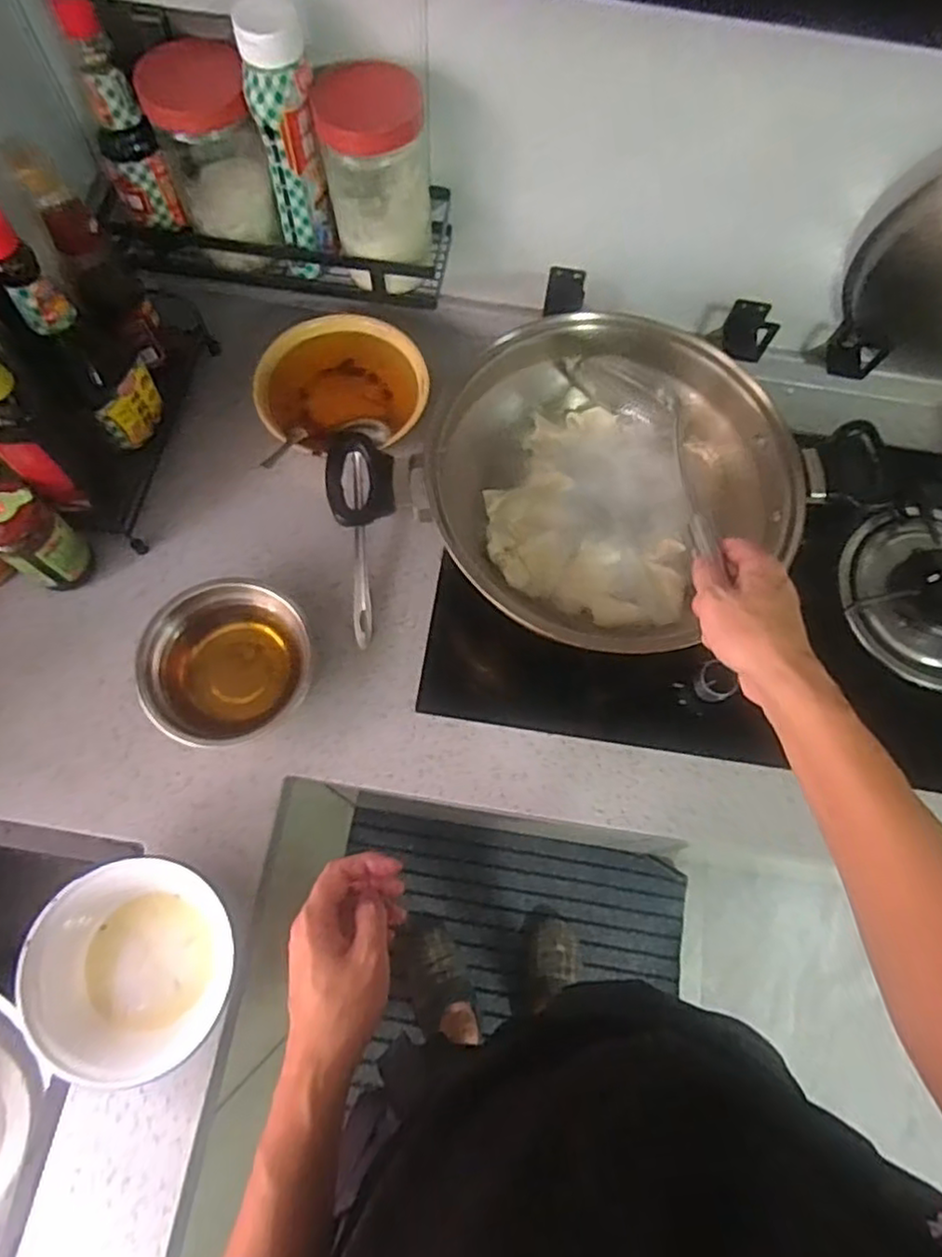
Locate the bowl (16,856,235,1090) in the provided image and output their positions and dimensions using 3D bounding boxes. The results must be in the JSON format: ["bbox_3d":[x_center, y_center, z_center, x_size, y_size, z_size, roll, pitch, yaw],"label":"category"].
[{"bbox_3d":[-0.297,0.291,0.594,0.153,0.061,0.161,1,71,-2],"label":"bowl"}]

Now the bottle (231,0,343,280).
[{"bbox_3d":[-0.161,-0.434,0.629,0.061,0.215,0.047,-11,72,-6],"label":"bottle"}]

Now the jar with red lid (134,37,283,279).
[{"bbox_3d":[-0.244,-0.449,0.657,0.092,0.171,0.087,-18,73,-8],"label":"jar with red lid"}]

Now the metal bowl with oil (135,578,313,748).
[{"bbox_3d":[-0.243,0.033,0.688,0.157,0.068,0.151,1,71,-2],"label":"metal bowl with oil"}]

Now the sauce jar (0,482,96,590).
[{"bbox_3d":[-0.436,-0.088,0.686,0.072,0.123,0.066,1,71,-2],"label":"sauce jar"}]

